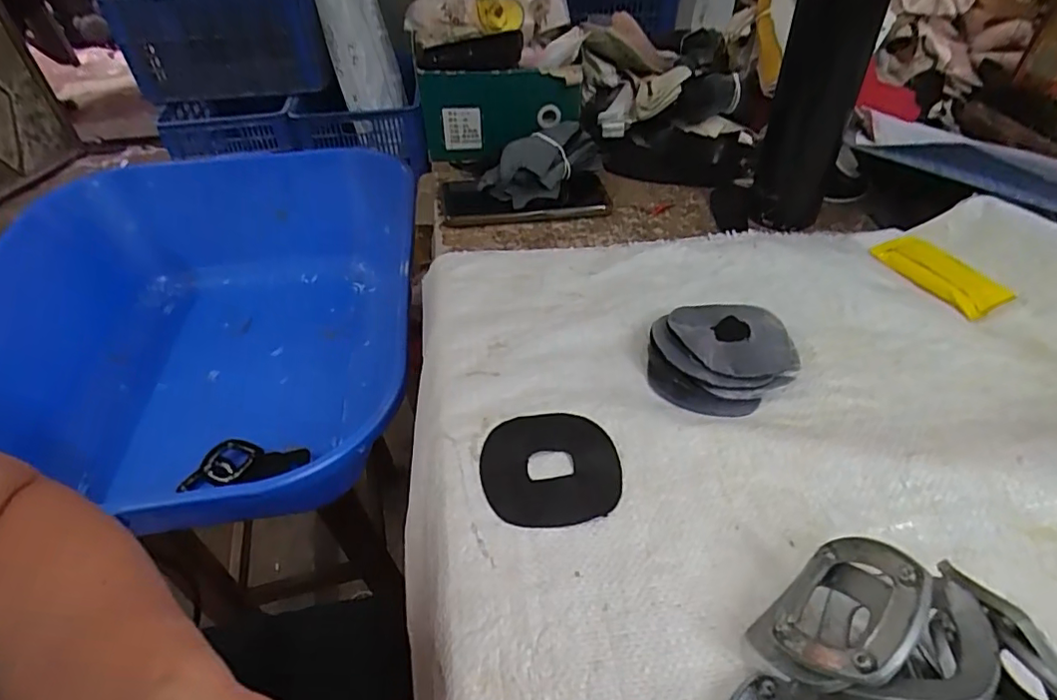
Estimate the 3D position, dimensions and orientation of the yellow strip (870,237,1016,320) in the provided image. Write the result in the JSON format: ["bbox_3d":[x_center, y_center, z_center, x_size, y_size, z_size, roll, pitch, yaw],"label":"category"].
[{"bbox_3d":[0.340,-0.064,0.475,0.053,0.006,0.099,-17,45,-17],"label":"yellow strip"}]

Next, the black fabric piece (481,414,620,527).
[{"bbox_3d":[0.013,0.069,0.340,0.081,0.004,0.076,-7,43,-6],"label":"black fabric piece"}]

